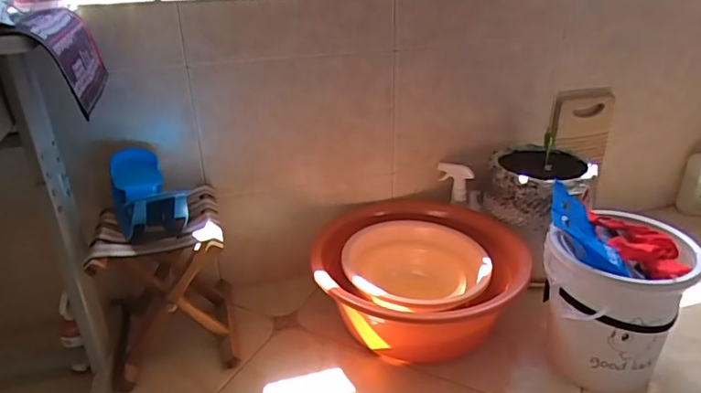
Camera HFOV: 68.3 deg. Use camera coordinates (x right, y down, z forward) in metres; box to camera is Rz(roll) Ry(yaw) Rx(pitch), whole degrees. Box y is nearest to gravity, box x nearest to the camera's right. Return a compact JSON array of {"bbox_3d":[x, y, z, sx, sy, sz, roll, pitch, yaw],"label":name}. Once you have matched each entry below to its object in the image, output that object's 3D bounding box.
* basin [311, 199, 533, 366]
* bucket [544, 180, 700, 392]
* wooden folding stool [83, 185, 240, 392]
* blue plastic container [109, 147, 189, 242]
[{"bbox_3d":[0.150,0.197,1.160,0.424,0.188,0.450,-1,26,1],"label":"basin"},{"bbox_3d":[0.501,0.192,1.013,0.250,0.319,0.241,11,29,21],"label":"bucket"},{"bbox_3d":[-0.379,0.175,1.079,0.236,0.302,0.261,-9,28,-16],"label":"wooden folding stool"},{"bbox_3d":[-0.401,0.007,1.009,0.107,0.129,0.223,-18,30,-29],"label":"blue plastic container"}]

